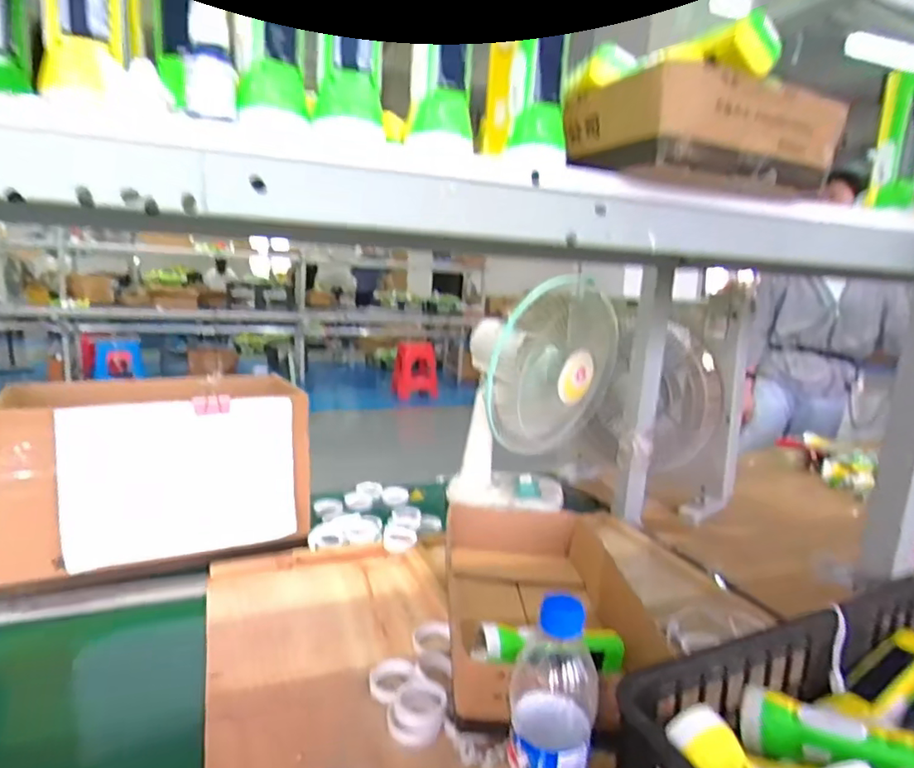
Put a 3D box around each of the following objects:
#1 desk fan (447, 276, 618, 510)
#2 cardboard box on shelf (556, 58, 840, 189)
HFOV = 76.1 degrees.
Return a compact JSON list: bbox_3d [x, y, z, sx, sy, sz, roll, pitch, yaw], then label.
[{"bbox_3d":[0.145,0.038,1.137,0.297,0.414,0.272,6,12,13],"label":"desk fan"},{"bbox_3d":[0.210,-0.208,0.505,0.201,0.076,0.105,-3,13,-26],"label":"cardboard box on shelf"}]

